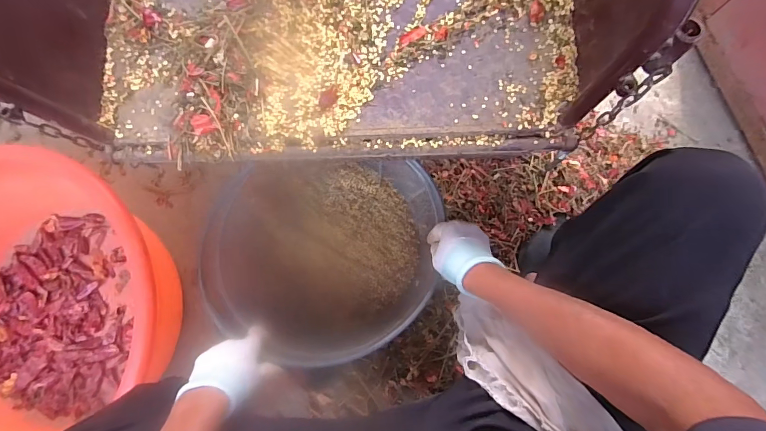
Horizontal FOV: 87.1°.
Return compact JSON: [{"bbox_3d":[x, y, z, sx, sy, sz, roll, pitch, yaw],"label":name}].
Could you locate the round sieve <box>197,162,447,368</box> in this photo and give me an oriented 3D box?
[{"bbox_3d":[-0.120,0.090,0.776,0.450,0.079,0.356,-4,82,3],"label":"round sieve"}]

